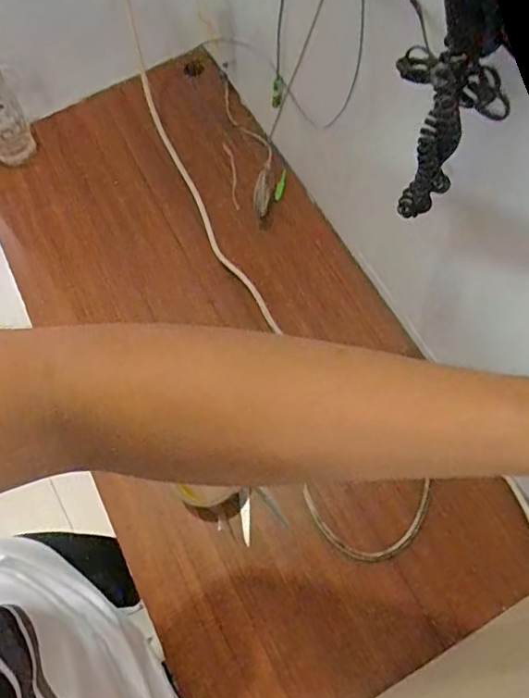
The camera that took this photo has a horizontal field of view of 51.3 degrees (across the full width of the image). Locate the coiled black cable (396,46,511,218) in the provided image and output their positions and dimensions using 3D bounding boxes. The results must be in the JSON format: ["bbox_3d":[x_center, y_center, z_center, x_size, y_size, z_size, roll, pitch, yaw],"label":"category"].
[{"bbox_3d":[0.136,-0.179,0.442,0.048,0.145,0.088,-14,67,-4],"label":"coiled black cable"}]

